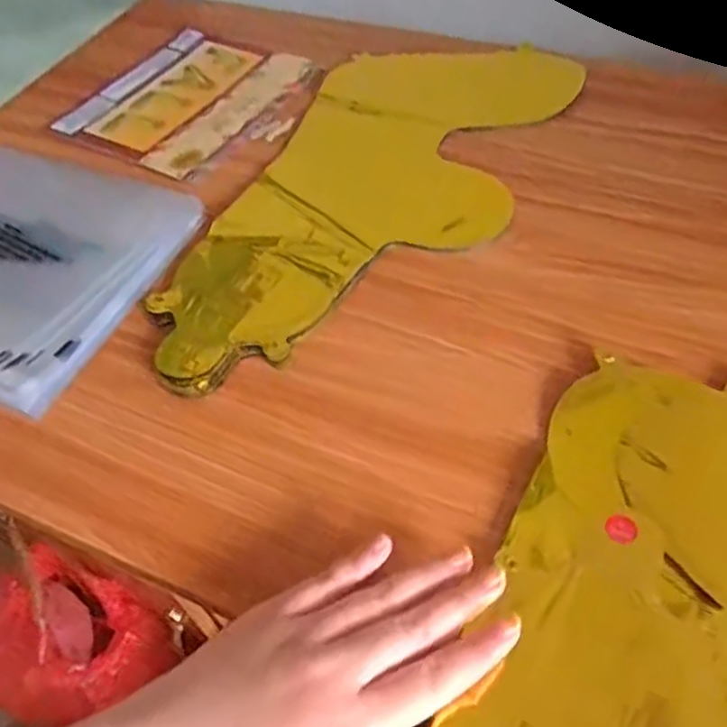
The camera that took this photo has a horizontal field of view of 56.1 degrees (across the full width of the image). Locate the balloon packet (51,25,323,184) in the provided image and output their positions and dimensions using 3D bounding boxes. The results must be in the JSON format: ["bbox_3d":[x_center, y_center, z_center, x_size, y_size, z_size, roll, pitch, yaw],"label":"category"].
[{"bbox_3d":[-0.149,-0.233,0.606,0.181,0.007,0.182,28,61,22],"label":"balloon packet"}]

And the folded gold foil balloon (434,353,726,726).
[{"bbox_3d":[0.128,0.104,0.319,0.122,0.009,0.264,21,57,20],"label":"folded gold foil balloon"}]

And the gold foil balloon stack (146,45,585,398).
[{"bbox_3d":[0.008,-0.128,0.509,0.192,0.011,0.404,19,57,18],"label":"gold foil balloon stack"}]

